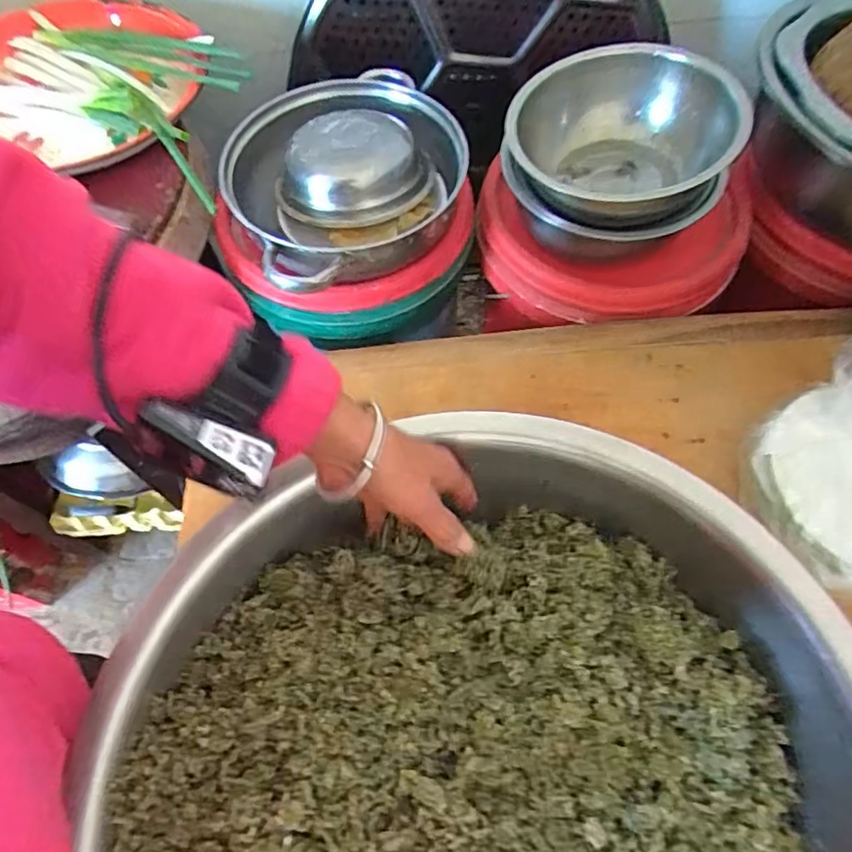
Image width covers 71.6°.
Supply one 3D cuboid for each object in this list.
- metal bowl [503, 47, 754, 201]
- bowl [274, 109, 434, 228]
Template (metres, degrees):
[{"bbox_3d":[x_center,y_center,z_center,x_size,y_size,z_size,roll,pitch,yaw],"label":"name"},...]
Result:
[{"bbox_3d":[0.193,-0.284,0.602,0.204,0.100,0.194,1,59,3],"label":"metal bowl"},{"bbox_3d":[-0.078,-0.282,0.653,0.149,0.057,0.145,-1,59,2],"label":"bowl"}]

